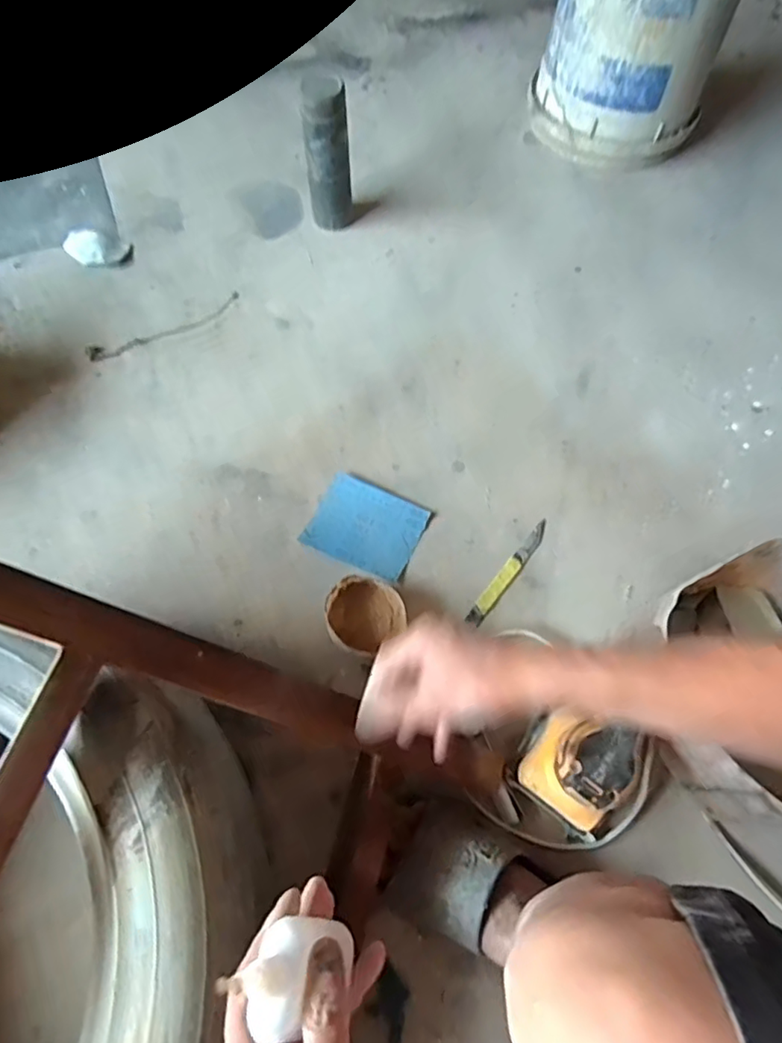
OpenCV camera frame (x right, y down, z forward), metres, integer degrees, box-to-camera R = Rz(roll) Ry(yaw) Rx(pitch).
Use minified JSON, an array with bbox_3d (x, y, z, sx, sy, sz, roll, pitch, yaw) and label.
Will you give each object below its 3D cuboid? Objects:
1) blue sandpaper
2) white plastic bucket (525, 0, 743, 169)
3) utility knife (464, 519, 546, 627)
[{"bbox_3d":[-0.033,0.006,0.749,0.137,0.008,0.113,23,66,8],"label":"blue sandpaper"},{"bbox_3d":[0.428,-0.859,0.972,0.285,0.384,0.262,22,67,9],"label":"white plastic bucket"},{"bbox_3d":[0.152,0.064,0.737,0.021,0.006,0.172,37,69,14],"label":"utility knife"}]

